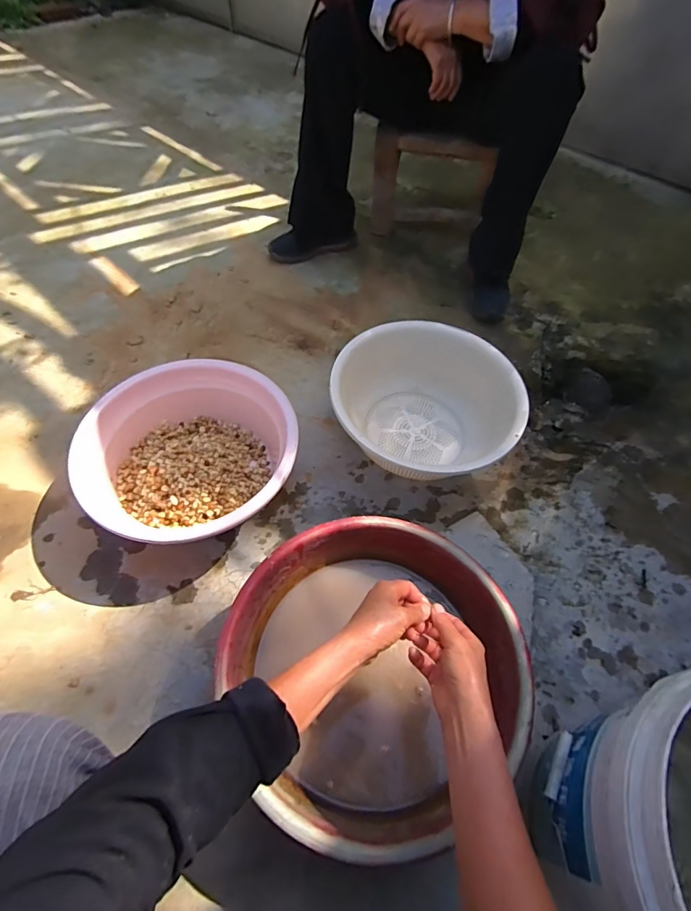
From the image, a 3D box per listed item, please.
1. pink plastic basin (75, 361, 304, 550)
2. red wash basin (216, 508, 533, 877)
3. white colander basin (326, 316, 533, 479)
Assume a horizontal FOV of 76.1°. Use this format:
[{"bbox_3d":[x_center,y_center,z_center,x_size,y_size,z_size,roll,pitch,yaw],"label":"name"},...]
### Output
[{"bbox_3d":[-0.274,0.008,0.814,0.370,0.149,0.350,1,56,-1],"label":"pink plastic basin"},{"bbox_3d":[0.038,0.277,0.615,0.362,0.140,0.364,1,56,-1],"label":"red wash basin"},{"bbox_3d":[0.156,-0.092,0.888,0.357,0.145,0.340,1,56,-1],"label":"white colander basin"}]

